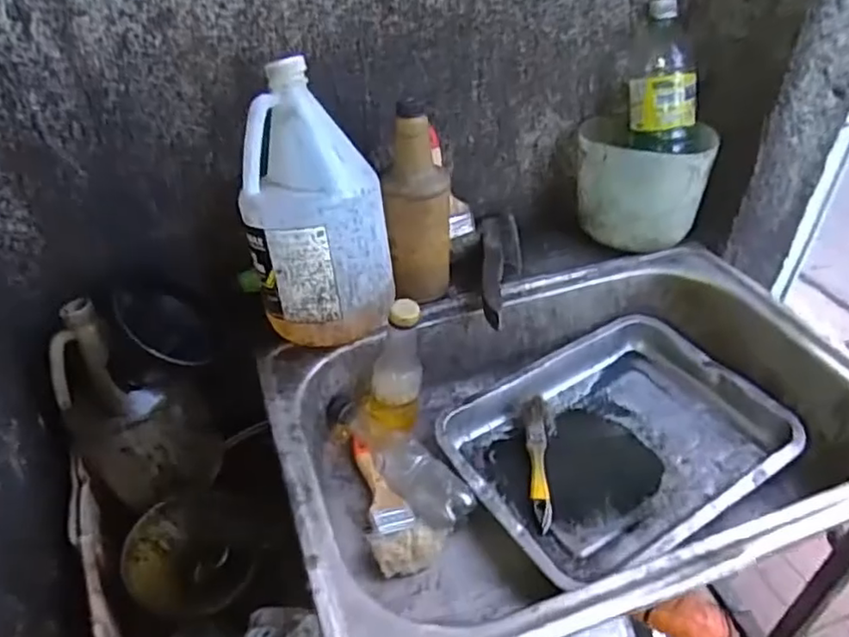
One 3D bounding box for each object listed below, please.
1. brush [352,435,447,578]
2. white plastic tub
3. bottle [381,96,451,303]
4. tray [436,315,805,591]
[{"bbox_3d":[-0.038,0.184,0.671,0.068,0.034,0.167,-16,44,-13],"label":"brush"},{"bbox_3d":[0.281,-0.176,0.833,0.160,0.136,0.130,11,45,16],"label":"white plastic tub"},{"bbox_3d":[-0.007,-0.123,0.724,0.071,0.216,0.085,-3,43,1],"label":"bottle"},{"bbox_3d":[0.213,0.138,0.729,0.350,0.053,0.269,-25,47,-21],"label":"tray"}]

